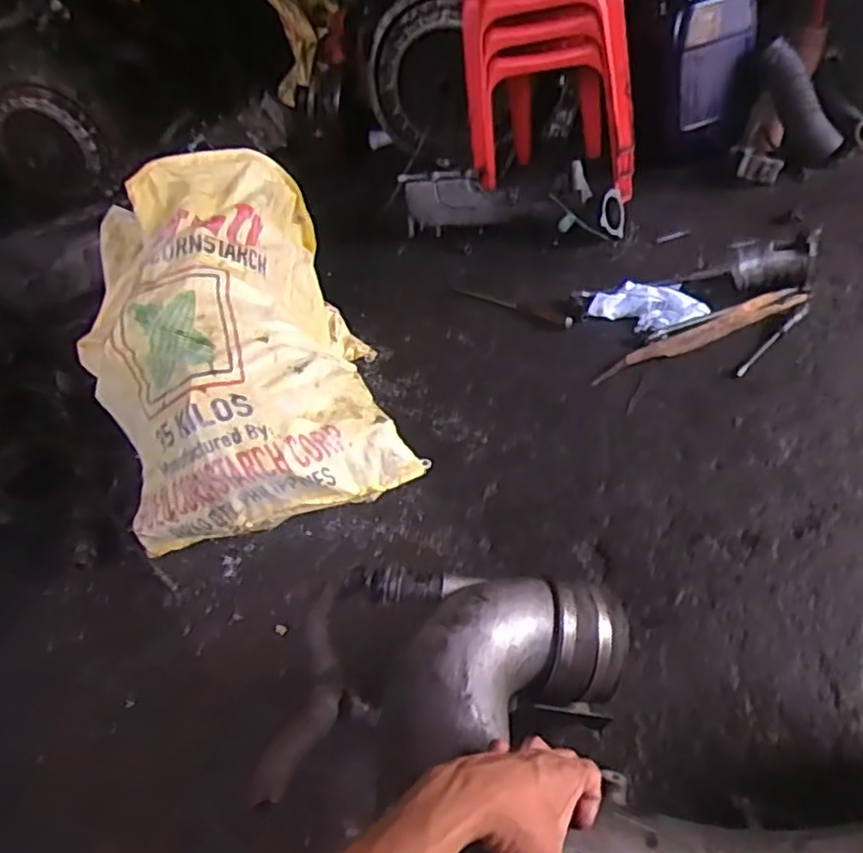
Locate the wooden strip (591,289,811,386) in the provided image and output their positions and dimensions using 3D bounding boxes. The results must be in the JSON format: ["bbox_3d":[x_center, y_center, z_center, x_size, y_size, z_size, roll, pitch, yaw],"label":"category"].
[{"bbox_3d":[0.513,-0.177,1.318,0.461,0.012,0.067,-23,43,-11],"label":"wooden strip"}]

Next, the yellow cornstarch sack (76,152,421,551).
[{"bbox_3d":[-0.376,-0.171,1.253,0.486,0.415,0.775,-18,37,-6],"label":"yellow cornstarch sack"}]

